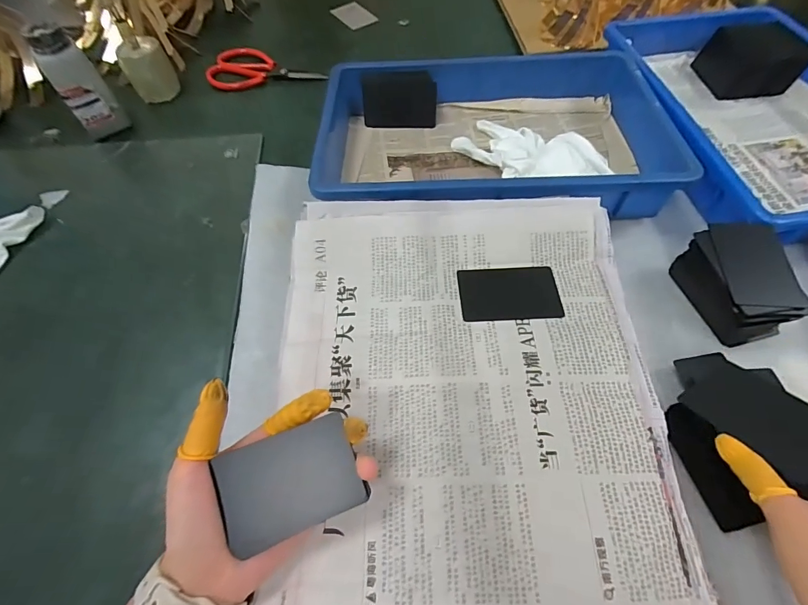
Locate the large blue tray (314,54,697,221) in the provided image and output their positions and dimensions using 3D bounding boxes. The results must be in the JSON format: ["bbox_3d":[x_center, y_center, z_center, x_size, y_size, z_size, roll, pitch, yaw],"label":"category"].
[{"bbox_3d":[0.096,-0.193,0.464,0.372,0.072,0.240,-2,61,0],"label":"large blue tray"}]

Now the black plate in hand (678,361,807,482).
[{"bbox_3d":[0.263,0.084,0.293,0.054,0.006,0.087,-45,57,-9],"label":"black plate in hand"}]

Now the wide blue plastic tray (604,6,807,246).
[{"bbox_3d":[0.418,-0.223,0.476,0.256,0.068,0.350,-9,61,-4],"label":"wide blue plastic tray"}]

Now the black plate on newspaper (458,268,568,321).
[{"bbox_3d":[0.092,-0.008,0.347,0.084,0.005,0.051,-2,61,-2],"label":"black plate on newspaper"}]

